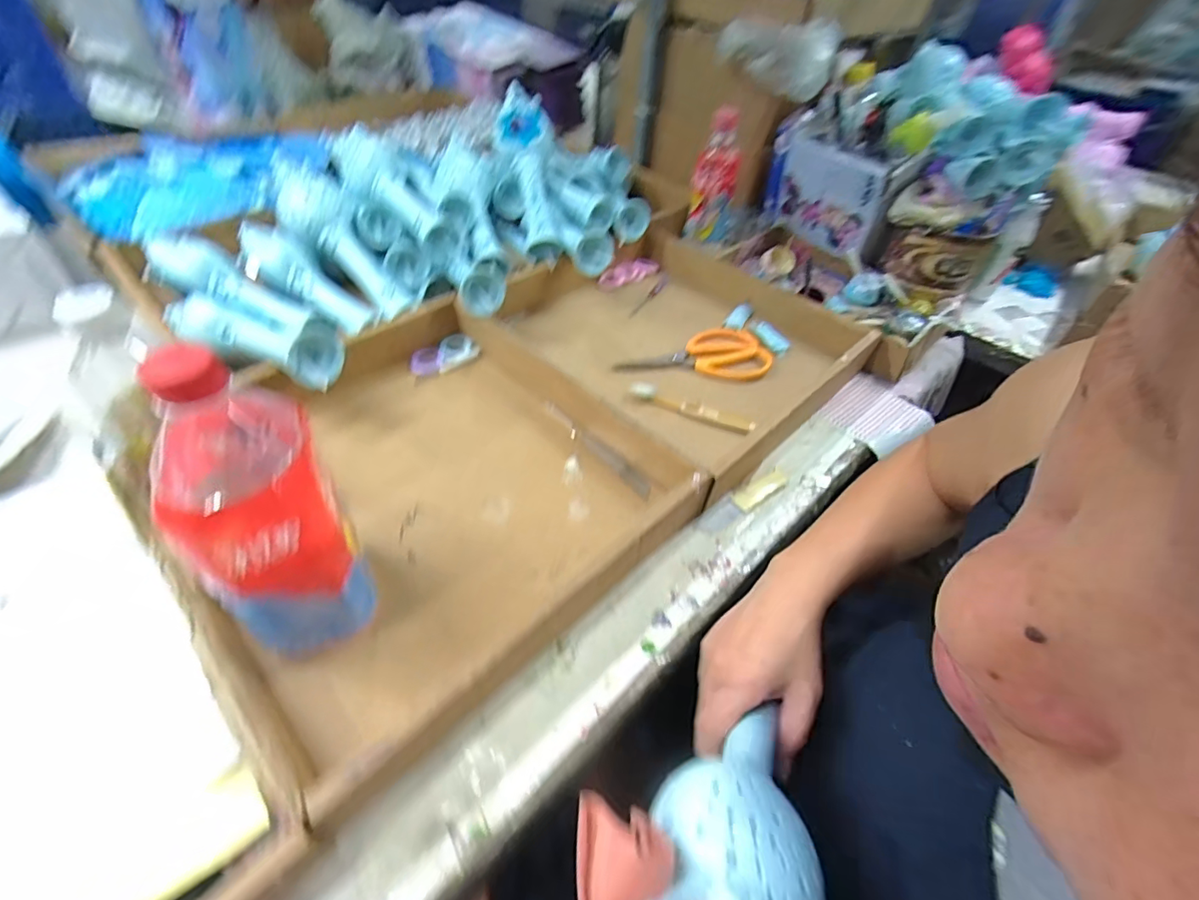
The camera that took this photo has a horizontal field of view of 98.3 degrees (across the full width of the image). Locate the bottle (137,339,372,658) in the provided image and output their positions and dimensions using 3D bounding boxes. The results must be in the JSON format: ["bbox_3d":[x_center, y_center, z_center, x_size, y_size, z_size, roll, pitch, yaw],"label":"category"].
[{"bbox_3d":[-0.187,0.042,0.298,0.075,0.196,0.062,-22,53,-24],"label":"bottle"}]

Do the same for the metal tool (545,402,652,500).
[{"bbox_3d":[-0.006,-0.004,0.522,0.015,0.008,0.153,-33,58,-31],"label":"metal tool"}]

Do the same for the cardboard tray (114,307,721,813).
[{"bbox_3d":[-0.154,0.019,0.452,0.371,0.059,0.353,38,54,26],"label":"cardboard tray"}]

